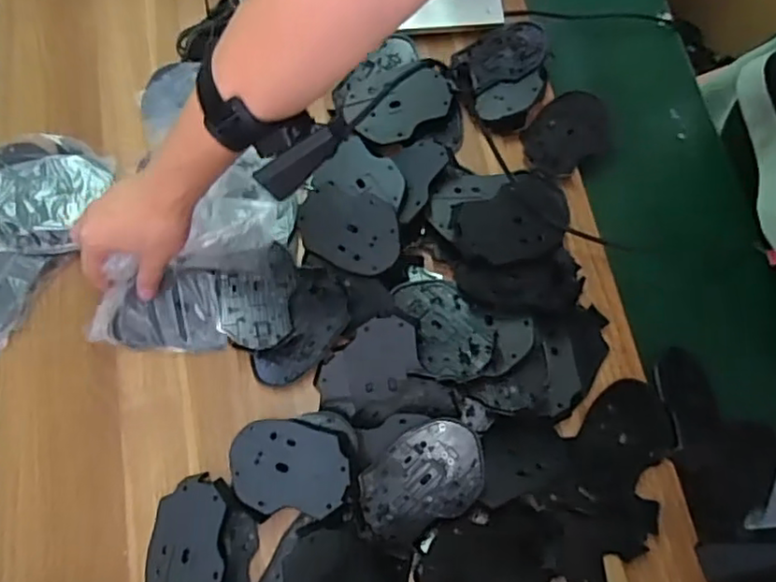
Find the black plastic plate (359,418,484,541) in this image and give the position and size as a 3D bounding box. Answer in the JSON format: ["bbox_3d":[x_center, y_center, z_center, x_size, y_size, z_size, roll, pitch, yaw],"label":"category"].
[{"bbox_3d":[0.027,0.154,0.518,0.108,0.004,0.076,-26,87,-2],"label":"black plastic plate"}]

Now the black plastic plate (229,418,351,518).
[{"bbox_3d":[-0.084,0.147,0.533,0.106,0.004,0.073,-1,70,16],"label":"black plastic plate"}]

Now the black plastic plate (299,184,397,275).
[{"bbox_3d":[-0.037,-0.060,0.608,0.106,0.008,0.072,22,92,20],"label":"black plastic plate"}]

